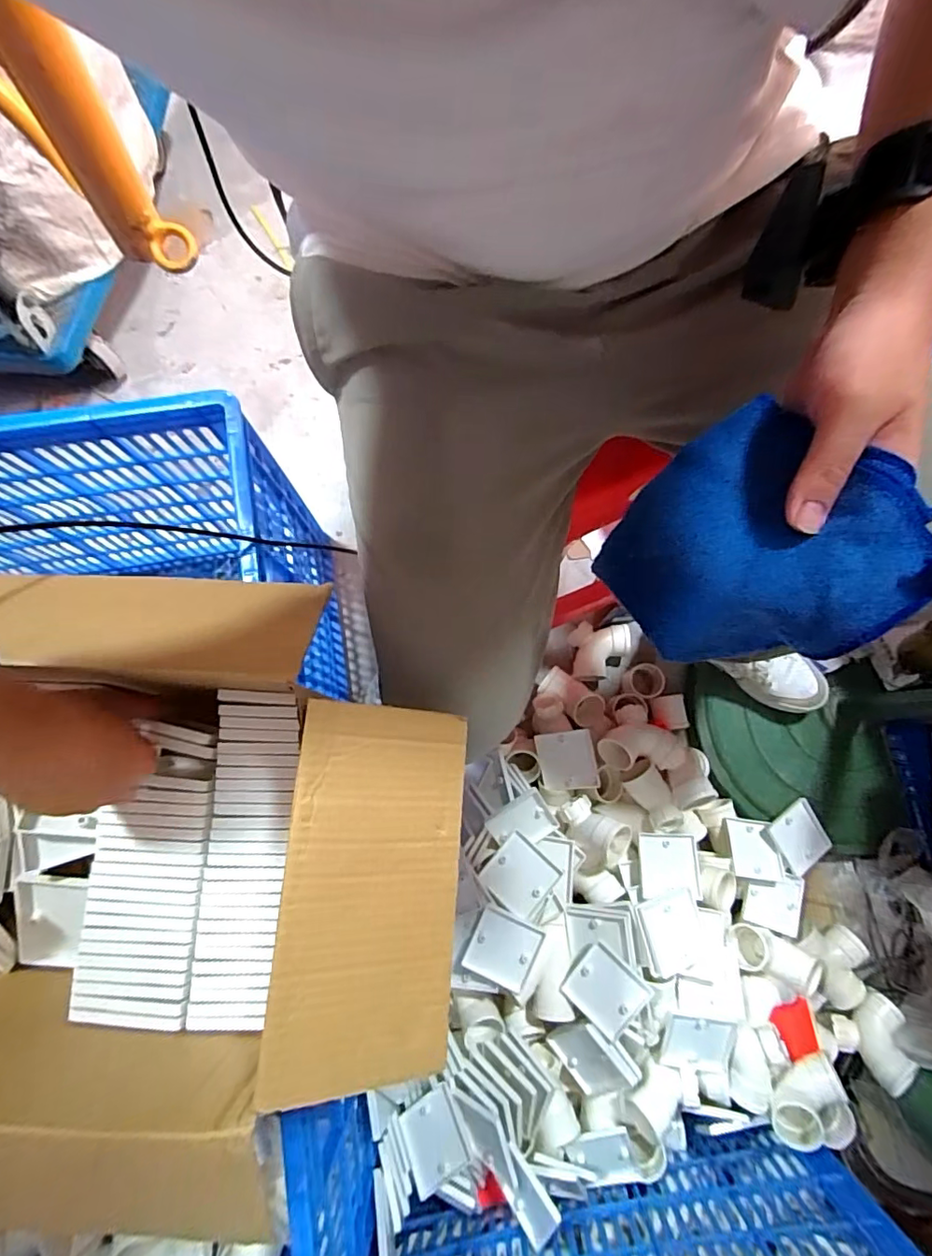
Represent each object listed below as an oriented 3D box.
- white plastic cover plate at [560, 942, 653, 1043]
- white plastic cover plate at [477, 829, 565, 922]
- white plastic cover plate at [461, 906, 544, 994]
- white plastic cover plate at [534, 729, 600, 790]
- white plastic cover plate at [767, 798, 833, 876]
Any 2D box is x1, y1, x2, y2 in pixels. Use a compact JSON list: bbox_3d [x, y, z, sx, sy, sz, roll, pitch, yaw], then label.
[{"bbox_3d":[0.172,0.448,0.664,0.086,0.012,0.077,36,87,25],"label":"white plastic cover plate"},{"bbox_3d":[0.070,0.329,0.712,0.081,0.005,0.083,38,82,25],"label":"white plastic cover plate"},{"bbox_3d":[0.046,0.411,0.686,0.084,0.004,0.077,17,78,19],"label":"white plastic cover plate"},{"bbox_3d":[0.147,0.195,0.790,0.086,0.008,0.086,-12,90,29],"label":"white plastic cover plate"},{"bbox_3d":[0.505,0.316,0.813,0.075,0.010,0.087,-28,80,-5],"label":"white plastic cover plate"}]

